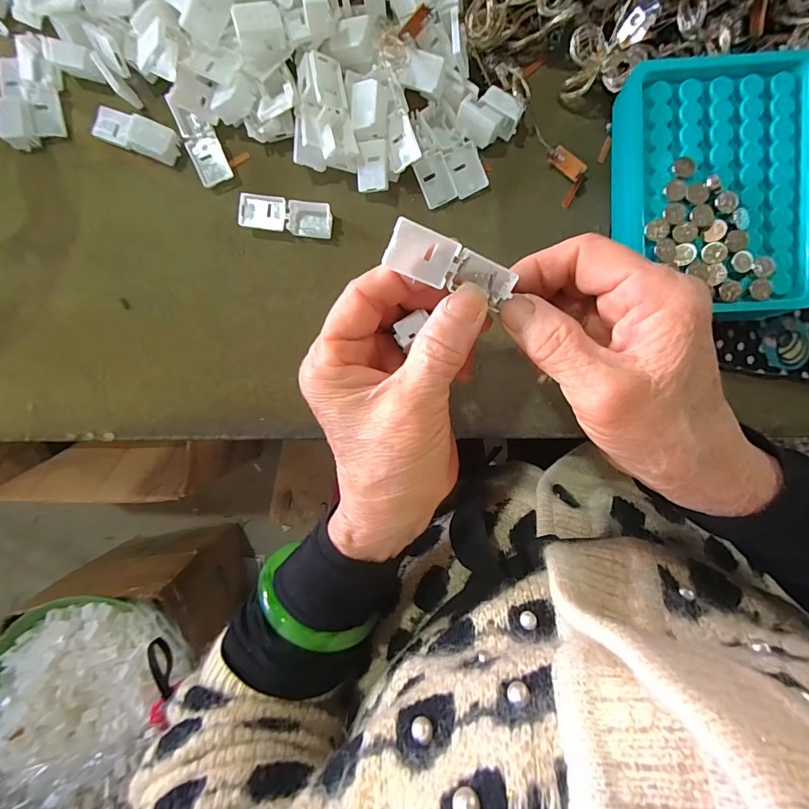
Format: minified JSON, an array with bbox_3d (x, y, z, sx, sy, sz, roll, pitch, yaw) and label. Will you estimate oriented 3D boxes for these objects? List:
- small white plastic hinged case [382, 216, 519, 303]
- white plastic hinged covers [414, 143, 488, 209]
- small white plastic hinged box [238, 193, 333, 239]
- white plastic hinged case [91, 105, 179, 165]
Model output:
[{"bbox_3d":[0.019,-0.056,0.166,0.053,0.008,0.018,13,97,-17],"label":"small white plastic hinged case"},{"bbox_3d":[0.029,-0.141,0.253,0.039,0.004,0.030,-26,112,3],"label":"white plastic hinged covers"},{"bbox_3d":[-0.073,-0.118,0.257,0.055,0.010,0.020,6,94,0],"label":"small white plastic hinged box"},{"bbox_3d":[-0.170,-0.169,0.253,0.057,0.014,0.020,21,94,0],"label":"white plastic hinged case"}]

